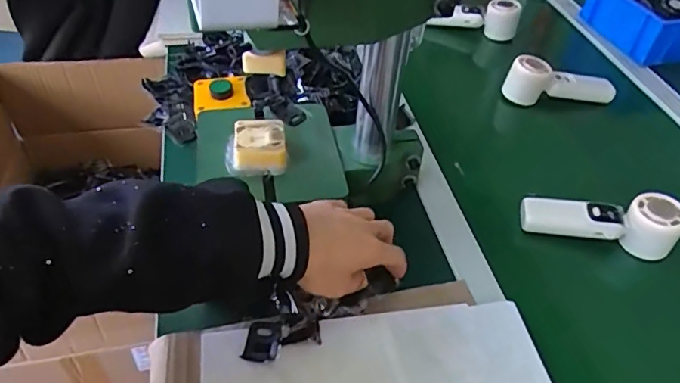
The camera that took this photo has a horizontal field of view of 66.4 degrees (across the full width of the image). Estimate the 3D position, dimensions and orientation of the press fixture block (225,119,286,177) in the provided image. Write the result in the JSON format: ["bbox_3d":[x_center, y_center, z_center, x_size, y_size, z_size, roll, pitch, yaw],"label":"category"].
[{"bbox_3d":[-0.090,-0.050,0.557,0.062,0.026,0.057,-1,46,-6],"label":"press fixture block"}]

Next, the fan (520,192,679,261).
[{"bbox_3d":[0.289,0.030,0.583,0.167,0.058,0.042,8,45,6],"label":"fan"}]

